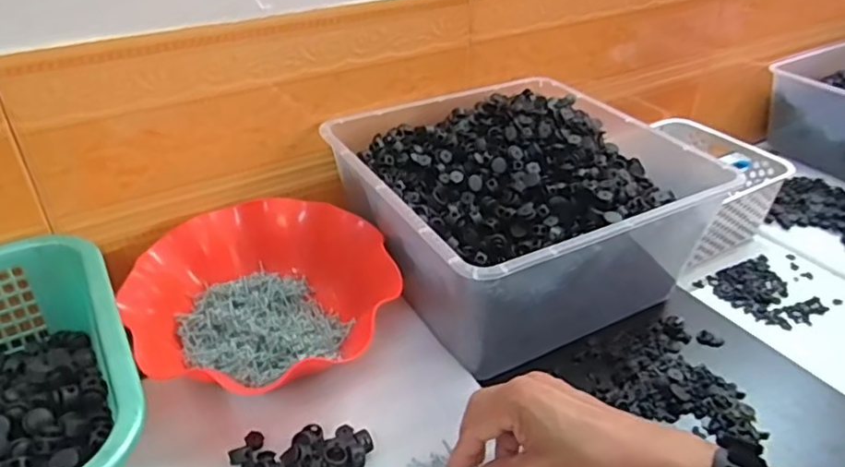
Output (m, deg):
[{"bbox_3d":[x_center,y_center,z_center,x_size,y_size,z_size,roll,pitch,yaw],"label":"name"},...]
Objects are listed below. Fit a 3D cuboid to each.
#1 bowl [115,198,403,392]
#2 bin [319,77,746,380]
[{"bbox_3d":[-0.142,0.062,0.558,0.226,0.081,0.198,-16,38,-22],"label":"bowl"},{"bbox_3d":[0.090,-0.022,0.630,0.295,0.145,0.299,-18,38,-24],"label":"bin"}]

